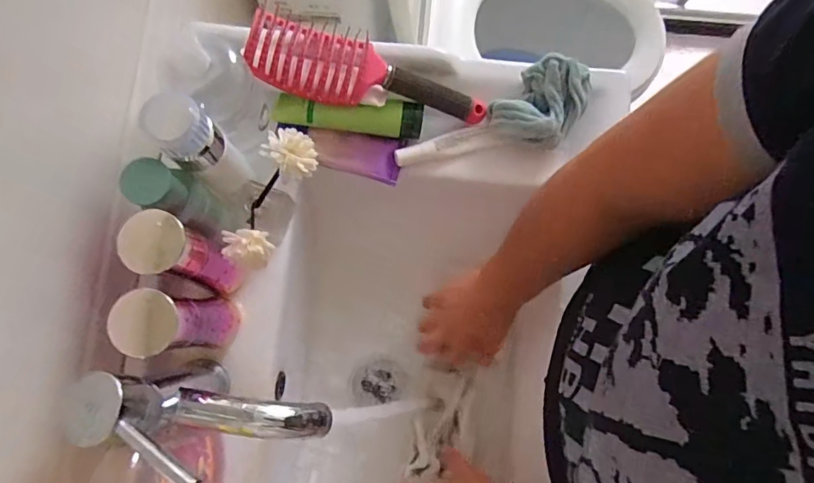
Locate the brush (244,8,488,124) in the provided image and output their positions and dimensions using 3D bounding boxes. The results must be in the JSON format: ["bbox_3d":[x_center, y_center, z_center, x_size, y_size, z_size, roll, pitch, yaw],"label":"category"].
[{"bbox_3d":[-0.036,-0.162,0.504,0.237,0.054,0.077,15,80,2],"label":"brush"}]

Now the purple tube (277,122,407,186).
[{"bbox_3d":[-0.067,-0.097,0.528,0.123,0.026,0.046,12,80,1],"label":"purple tube"}]

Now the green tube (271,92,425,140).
[{"bbox_3d":[-0.059,-0.127,0.516,0.148,0.030,0.028,2,80,-1],"label":"green tube"}]

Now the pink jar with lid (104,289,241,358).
[{"bbox_3d":[-0.182,0.068,0.423,0.044,0.160,0.047,-13,80,-3],"label":"pink jar with lid"}]

